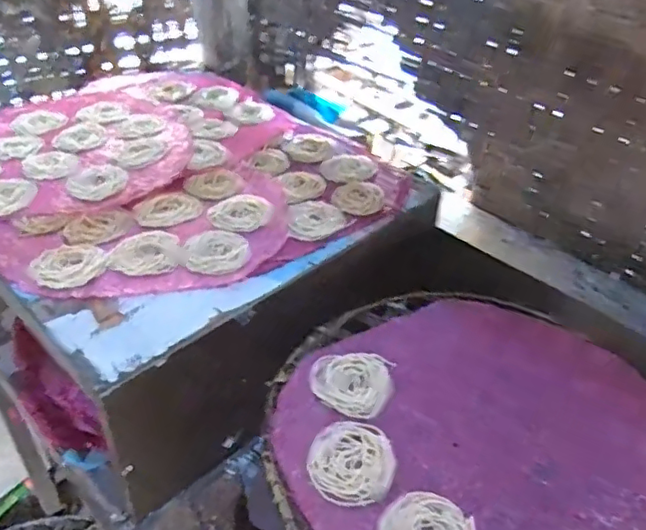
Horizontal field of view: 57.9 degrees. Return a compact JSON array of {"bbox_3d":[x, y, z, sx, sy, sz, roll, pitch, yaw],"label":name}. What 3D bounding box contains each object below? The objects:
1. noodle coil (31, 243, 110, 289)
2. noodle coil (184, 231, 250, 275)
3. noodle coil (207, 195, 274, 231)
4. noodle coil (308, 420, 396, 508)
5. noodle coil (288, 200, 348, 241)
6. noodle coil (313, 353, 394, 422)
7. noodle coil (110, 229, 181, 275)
[{"bbox_3d":[-0.280,-0.003,0.642,0.075,0.011,0.077,2,39,-2],"label":"noodle coil"},{"bbox_3d":[-0.122,-0.016,0.673,0.070,0.008,0.065,2,39,-2],"label":"noodle coil"},{"bbox_3d":[-0.100,-0.065,0.732,0.063,0.007,0.082,32,47,31],"label":"noodle coil"},{"bbox_3d":[0.025,0.168,0.505,0.071,0.004,0.079,10,39,9],"label":"noodle coil"},{"bbox_3d":[-0.012,-0.058,0.735,0.079,0.005,0.072,2,39,-2],"label":"noodle coil"},{"bbox_3d":[0.029,0.114,0.575,0.077,0.009,0.075,2,39,-2],"label":"noodle coil"},{"bbox_3d":[-0.203,-0.015,0.669,0.075,0.008,0.067,-9,40,-15],"label":"noodle coil"}]

